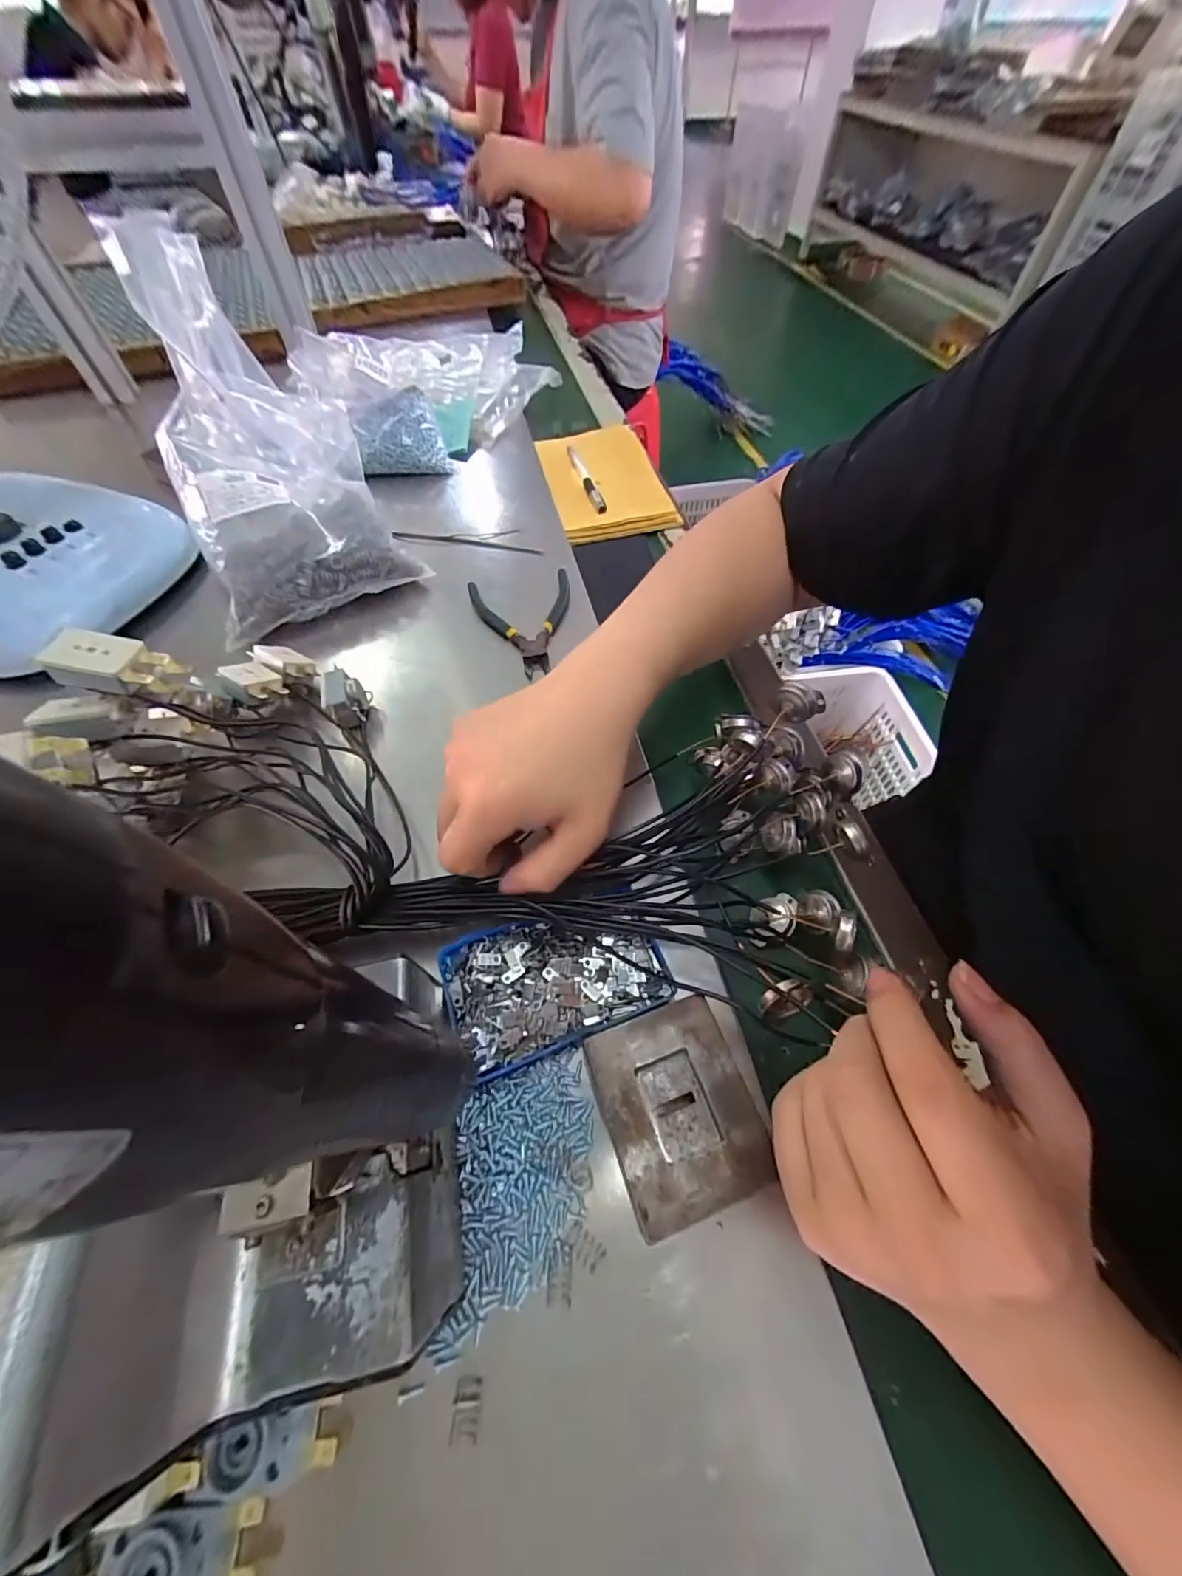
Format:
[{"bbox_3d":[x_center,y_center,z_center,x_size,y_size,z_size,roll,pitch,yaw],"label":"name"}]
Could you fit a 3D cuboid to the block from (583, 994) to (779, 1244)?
[{"bbox_3d":[0.038,0.146,0.235,0.064,0.025,0.078,-17,59,-11],"label":"block"}]

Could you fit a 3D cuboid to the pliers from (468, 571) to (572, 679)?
[{"bbox_3d":[-0.050,-0.139,0.430,0.087,0.014,0.117,-14,58,-9],"label":"pliers"}]

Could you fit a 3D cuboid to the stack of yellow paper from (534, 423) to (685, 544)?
[{"bbox_3d":[0.012,-0.359,0.582,0.122,0.011,0.212,-12,58,-8],"label":"stack of yellow paper"}]

